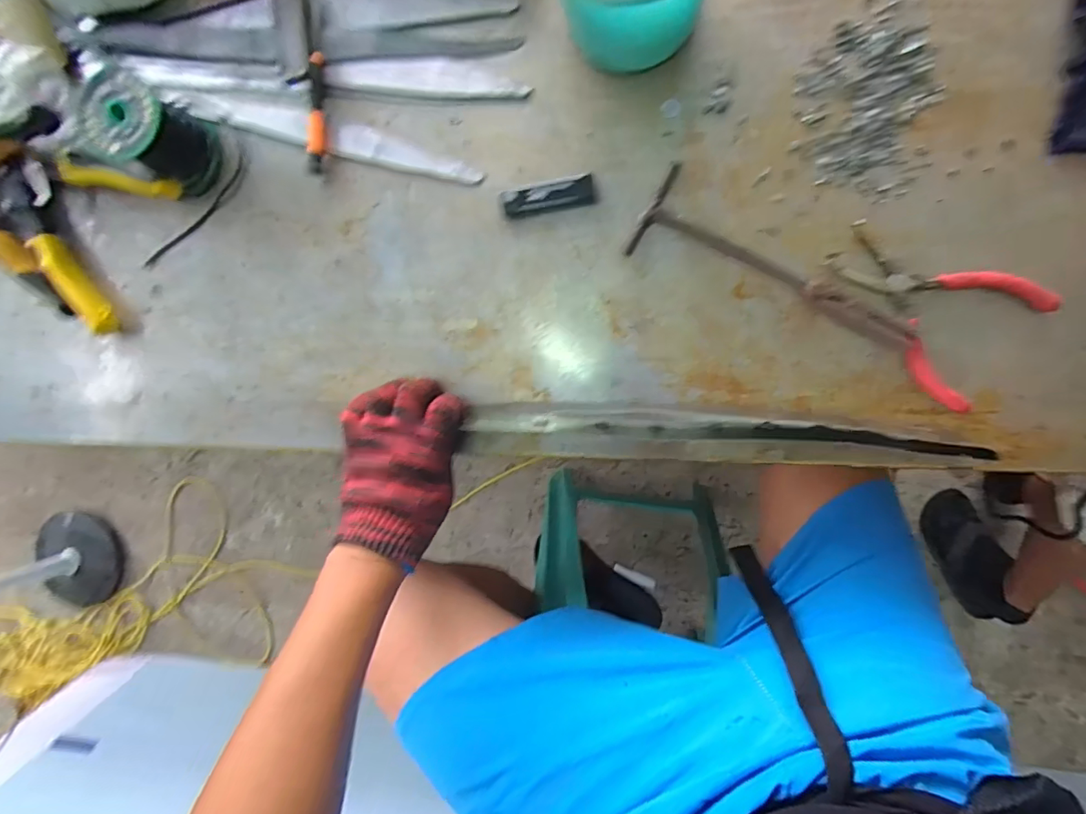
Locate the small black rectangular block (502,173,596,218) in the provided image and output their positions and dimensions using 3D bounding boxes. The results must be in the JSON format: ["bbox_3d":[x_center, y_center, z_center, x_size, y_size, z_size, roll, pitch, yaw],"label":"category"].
[{"bbox_3d":[0.005,-0.172,0.415,0.074,0.011,0.022,-8,92,9],"label":"small black rectangular block"}]

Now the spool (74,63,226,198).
[{"bbox_3d":[-0.328,-0.230,0.429,0.072,0.067,0.069,29,97,5],"label":"spool"}]

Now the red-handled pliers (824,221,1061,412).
[{"bbox_3d":[0.283,-0.077,0.379,0.145,0.013,0.097,38,98,4],"label":"red-handled pliers"}]

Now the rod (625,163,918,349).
[{"bbox_3d":[0.178,-0.100,0.389,0.223,0.019,0.069,32,97,5],"label":"rod"}]

